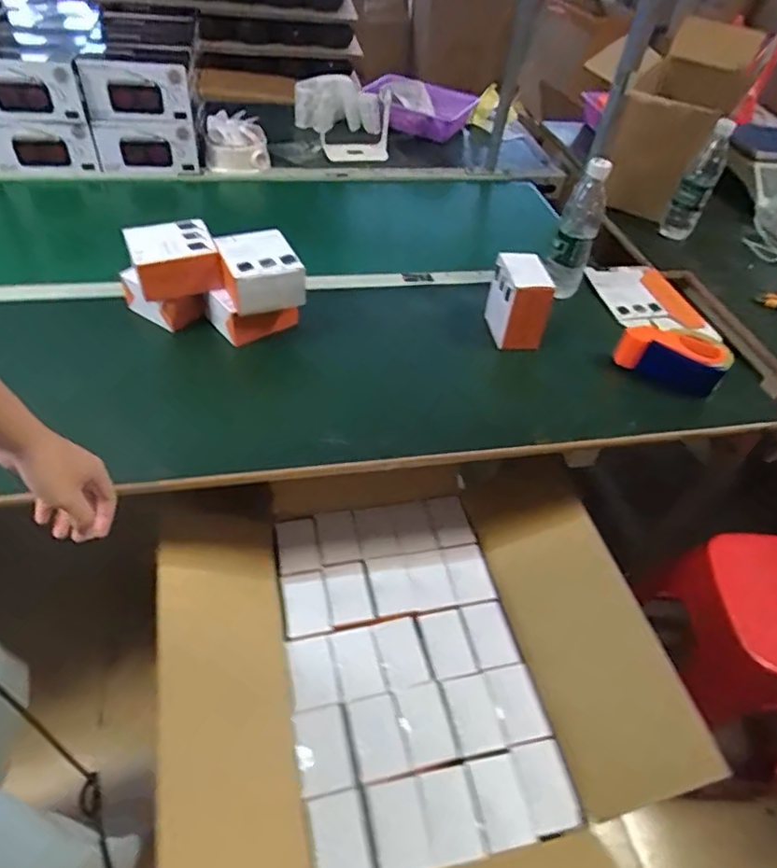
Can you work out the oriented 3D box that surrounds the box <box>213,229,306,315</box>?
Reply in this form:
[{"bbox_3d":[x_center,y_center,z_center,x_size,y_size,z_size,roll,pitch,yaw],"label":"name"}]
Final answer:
[{"bbox_3d":[-0.184,-0.233,0.842,0.106,0.071,0.098,-16,50,-20],"label":"box"}]

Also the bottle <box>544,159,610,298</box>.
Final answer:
[{"bbox_3d":[0.323,-0.351,1.001,0.066,0.229,0.075,18,47,11],"label":"bottle"}]

